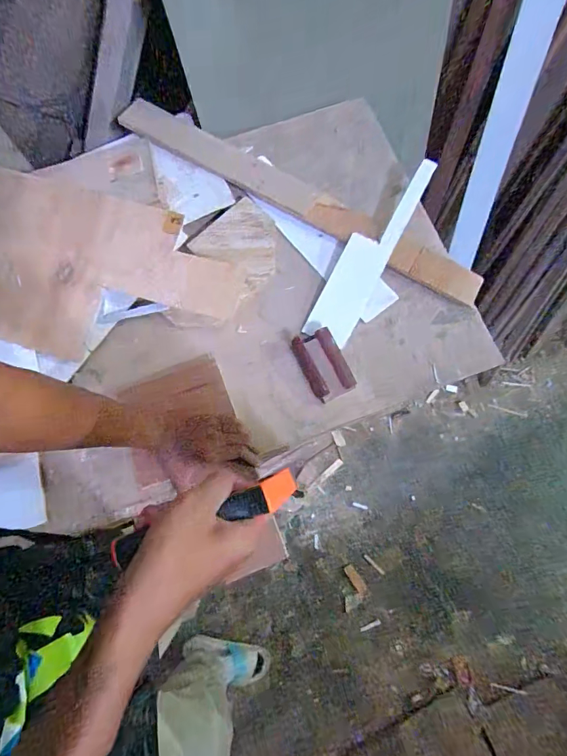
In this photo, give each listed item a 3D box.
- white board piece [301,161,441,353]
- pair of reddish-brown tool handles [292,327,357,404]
[{"bbox_3d":[0.135,-0.206,0.628,0.075,0.012,0.320,27,88,11],"label":"white board piece"},{"bbox_3d":[0.060,-0.021,0.590,0.059,0.025,0.107,-26,76,-4],"label":"pair of reddish-brown tool handles"}]

